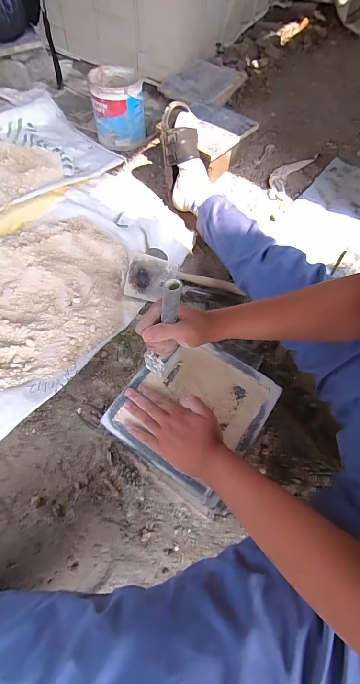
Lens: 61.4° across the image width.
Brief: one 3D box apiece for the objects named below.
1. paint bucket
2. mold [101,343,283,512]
[{"bbox_3d":[-0.217,-0.830,1.079,0.176,0.182,0.173,-4,64,-5],"label":"paint bucket"},{"bbox_3d":[0.024,0.116,0.551,0.235,0.018,0.243,34,66,13],"label":"mold"}]

